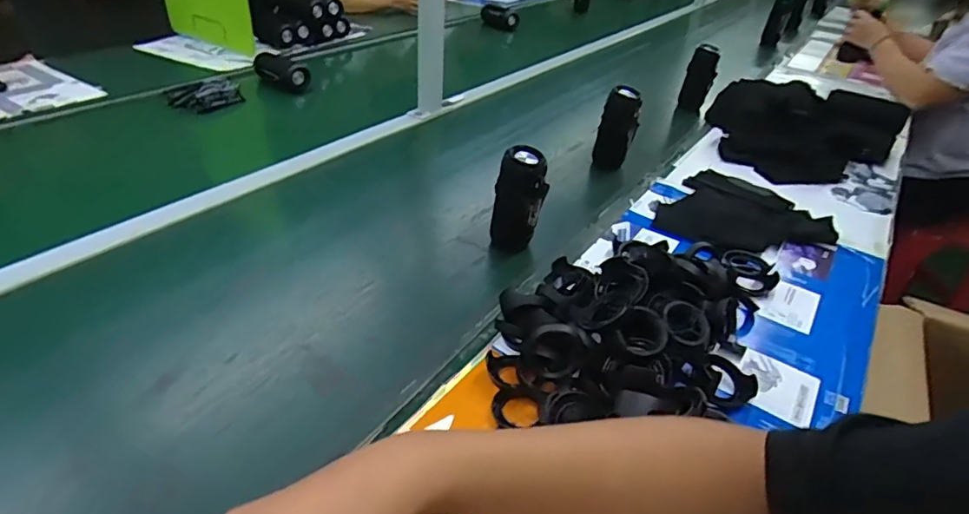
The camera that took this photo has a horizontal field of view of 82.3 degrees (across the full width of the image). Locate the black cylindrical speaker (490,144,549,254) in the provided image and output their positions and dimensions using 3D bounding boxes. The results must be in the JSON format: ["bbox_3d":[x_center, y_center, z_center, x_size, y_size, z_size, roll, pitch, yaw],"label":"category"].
[{"bbox_3d":[0.051,-0.081,0.804,0.062,0.141,0.057,21,38,19],"label":"black cylindrical speaker"}]

